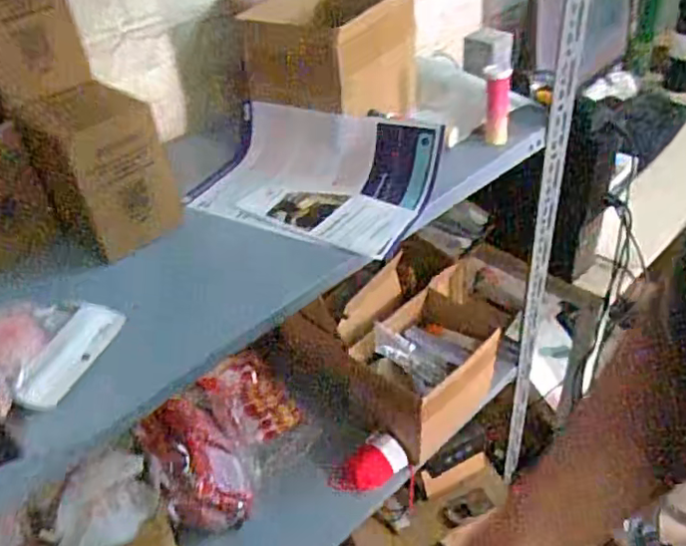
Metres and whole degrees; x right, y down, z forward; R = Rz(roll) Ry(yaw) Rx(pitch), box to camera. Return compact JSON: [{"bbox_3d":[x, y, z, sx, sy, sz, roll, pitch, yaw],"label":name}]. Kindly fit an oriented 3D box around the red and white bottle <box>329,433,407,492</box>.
[{"bbox_3d":[0.043,0.322,1.041,0.121,0.083,0.070,-24,42,-21],"label":"red and white bottle"}]

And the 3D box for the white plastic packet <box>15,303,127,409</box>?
[{"bbox_3d":[-0.259,0.075,0.591,0.044,0.008,0.122,32,49,-3],"label":"white plastic packet"}]

